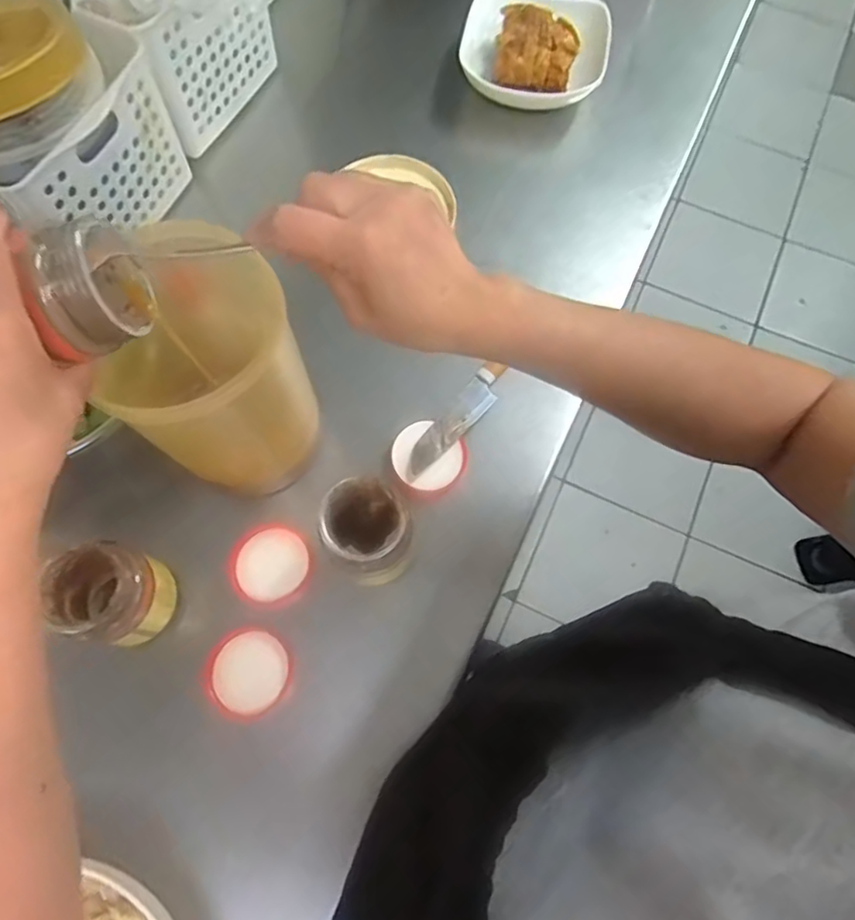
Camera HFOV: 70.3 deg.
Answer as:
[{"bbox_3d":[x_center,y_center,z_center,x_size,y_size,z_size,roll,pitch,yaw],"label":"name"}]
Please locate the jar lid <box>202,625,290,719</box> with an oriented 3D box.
[{"bbox_3d":[-0.136,0.162,0.464,0.060,0.011,0.060,-36,91,-24],"label":"jar lid"}]

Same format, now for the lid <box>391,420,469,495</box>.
[{"bbox_3d":[0.000,-0.001,0.502,0.061,0.010,0.056,0,70,0],"label":"lid"}]

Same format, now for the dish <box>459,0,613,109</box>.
[{"bbox_3d":[0.110,-0.428,0.639,0.152,0.055,0.131,12,71,4],"label":"dish"}]

